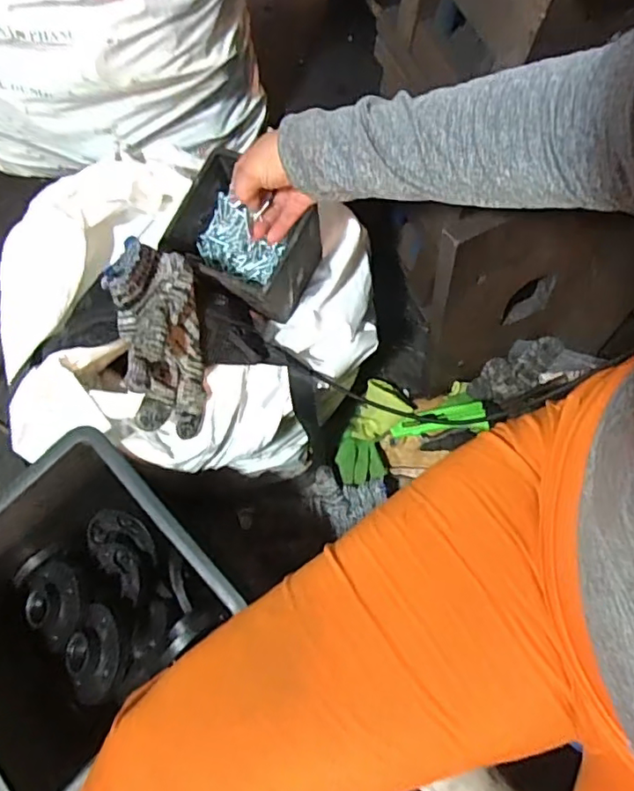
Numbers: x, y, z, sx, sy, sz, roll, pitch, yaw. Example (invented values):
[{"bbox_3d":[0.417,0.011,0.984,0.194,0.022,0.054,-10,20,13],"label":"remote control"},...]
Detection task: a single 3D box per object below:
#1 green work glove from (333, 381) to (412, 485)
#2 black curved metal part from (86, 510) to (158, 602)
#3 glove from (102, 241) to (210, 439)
[{"bbox_3d":[0.076,0.054,0.772,0.069,0.030,0.143,23,89,8],"label":"green work glove"},{"bbox_3d":[-0.229,0.182,0.671,0.106,0.033,0.067,42,77,12],"label":"black curved metal part"},{"bbox_3d":[-0.151,-0.048,0.536,0.076,0.056,0.185,-7,109,-2],"label":"glove"}]

